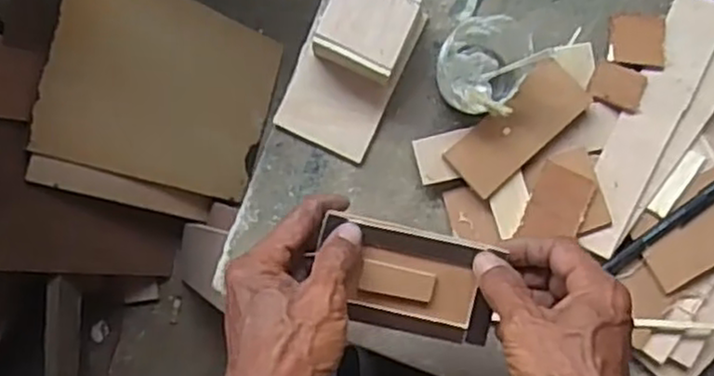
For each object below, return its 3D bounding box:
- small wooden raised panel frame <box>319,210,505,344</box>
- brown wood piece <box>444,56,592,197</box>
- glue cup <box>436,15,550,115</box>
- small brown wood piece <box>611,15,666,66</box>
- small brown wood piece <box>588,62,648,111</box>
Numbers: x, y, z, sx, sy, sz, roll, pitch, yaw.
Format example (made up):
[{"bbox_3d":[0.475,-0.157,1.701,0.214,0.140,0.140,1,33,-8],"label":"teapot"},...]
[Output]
[{"bbox_3d":[0.031,0.057,0.445,0.105,0.018,0.064,13,88,-1],"label":"small wooden raised panel frame"},{"bbox_3d":[0.120,-0.045,0.539,0.111,0.006,0.046,-42,83,-4],"label":"brown wood piece"},{"bbox_3d":[0.099,-0.089,0.539,0.073,0.051,0.069,0,88,-2],"label":"glue cup"},{"bbox_3d":[0.215,-0.113,0.557,0.040,0.011,0.040,4,88,-2],"label":"small brown wood piece"},{"bbox_3d":[0.198,-0.077,0.552,0.038,0.005,0.030,21,81,17],"label":"small brown wood piece"}]

